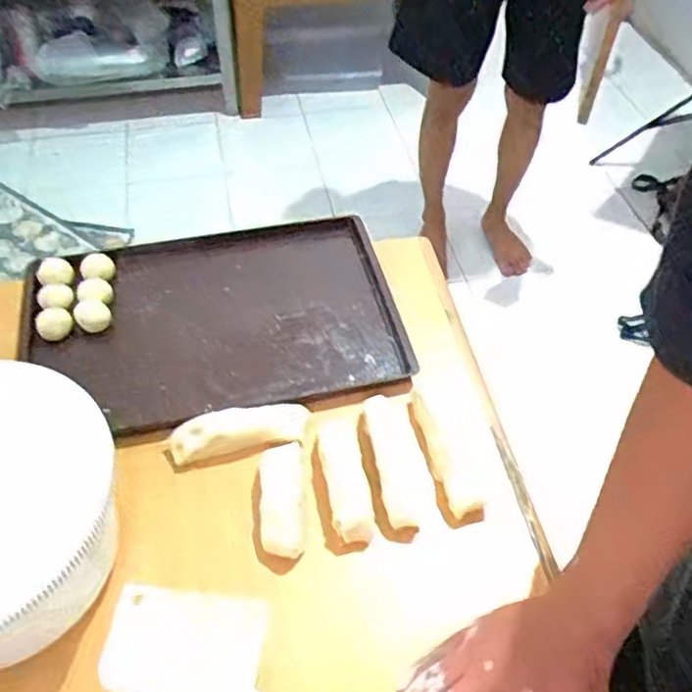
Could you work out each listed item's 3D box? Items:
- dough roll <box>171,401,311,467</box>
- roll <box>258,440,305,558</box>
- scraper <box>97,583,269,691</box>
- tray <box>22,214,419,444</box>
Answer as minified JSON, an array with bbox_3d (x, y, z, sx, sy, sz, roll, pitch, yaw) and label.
[{"bbox_3d":[-0.094,0.071,0.586,0.121,0.029,0.035,-9,51,-10],"label":"dough roll"},{"bbox_3d":[-0.054,0.126,0.551,0.035,0.017,0.097,-3,50,-4],"label":"roll"},{"bbox_3d":[-0.118,0.217,0.483,0.111,0.005,0.076,8,47,-1],"label":"scraper"},{"bbox_3d":[-0.128,-0.029,0.671,0.364,0.027,0.248,-14,51,-13],"label":"tray"}]

